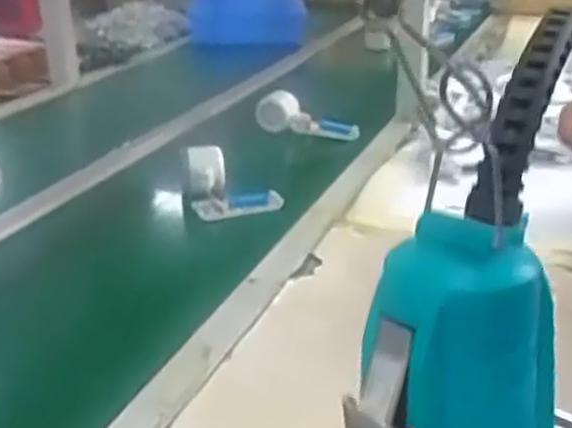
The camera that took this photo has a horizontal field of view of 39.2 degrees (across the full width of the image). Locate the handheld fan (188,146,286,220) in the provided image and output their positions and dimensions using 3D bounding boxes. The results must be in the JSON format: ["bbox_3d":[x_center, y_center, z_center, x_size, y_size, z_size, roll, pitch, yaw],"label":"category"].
[{"bbox_3d":[-0.063,-0.042,0.992,0.108,0.067,0.096,-4,23,-7],"label":"handheld fan"}]

